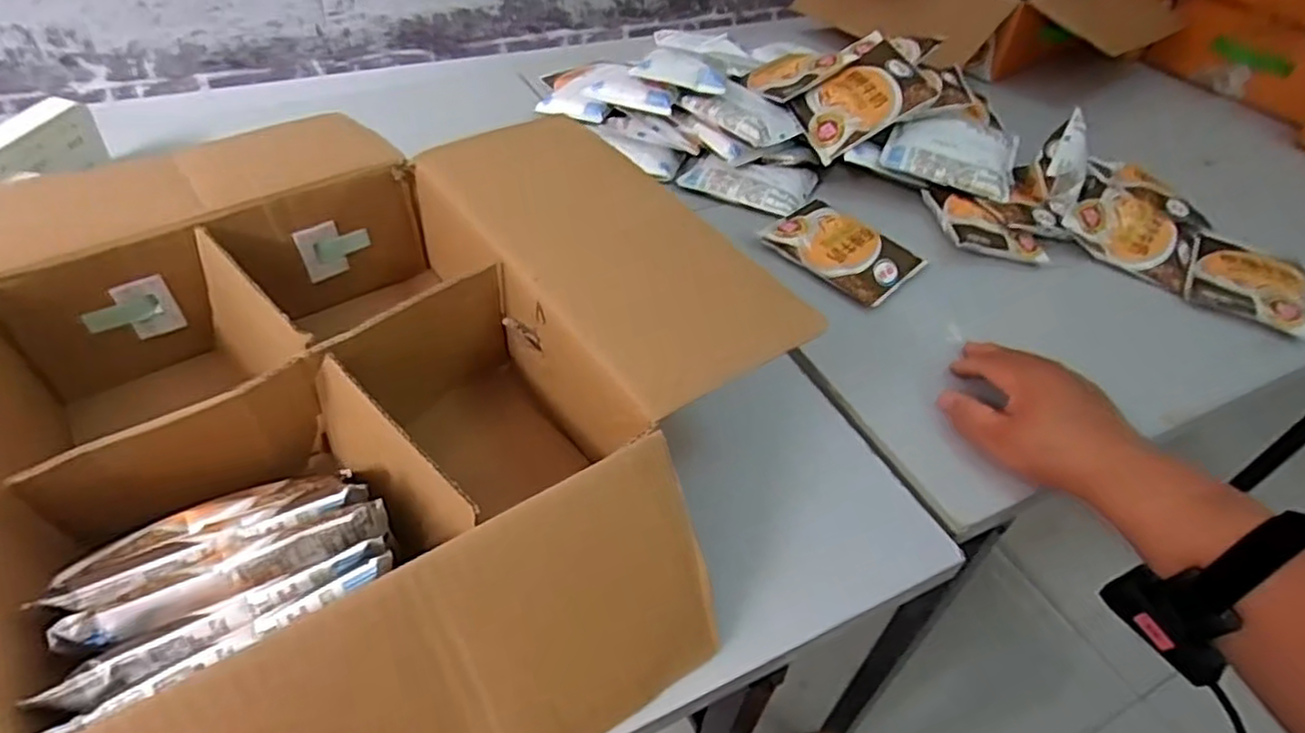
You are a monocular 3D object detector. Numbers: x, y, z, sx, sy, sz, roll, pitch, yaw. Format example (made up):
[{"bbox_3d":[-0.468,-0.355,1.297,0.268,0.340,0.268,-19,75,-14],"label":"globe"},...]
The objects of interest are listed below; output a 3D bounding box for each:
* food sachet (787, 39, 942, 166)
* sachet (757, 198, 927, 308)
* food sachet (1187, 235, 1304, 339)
[{"bbox_3d":[0.217,-0.276,0.727,0.135,0.020,0.089,-36,63,0],"label":"food sachet"},{"bbox_3d":[0.178,-0.113,0.659,0.128,0.016,0.101,36,53,27],"label":"sachet"},{"bbox_3d":[0.566,-0.082,0.668,0.092,0.023,0.120,23,48,17],"label":"food sachet"}]

